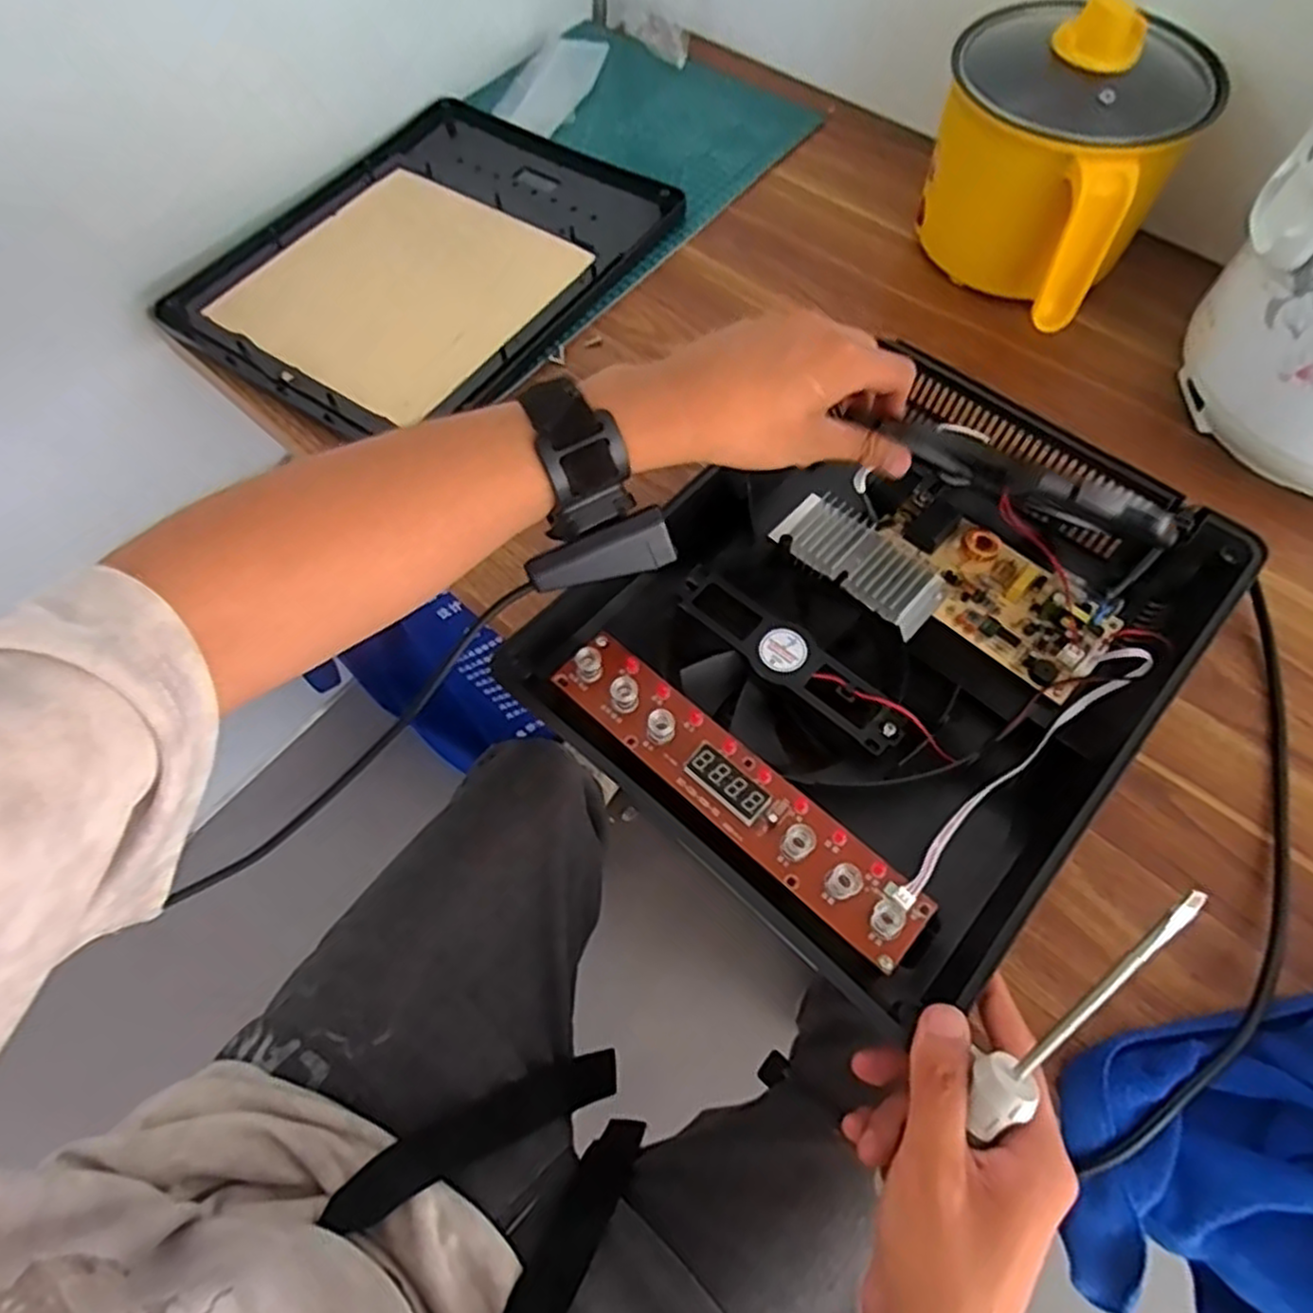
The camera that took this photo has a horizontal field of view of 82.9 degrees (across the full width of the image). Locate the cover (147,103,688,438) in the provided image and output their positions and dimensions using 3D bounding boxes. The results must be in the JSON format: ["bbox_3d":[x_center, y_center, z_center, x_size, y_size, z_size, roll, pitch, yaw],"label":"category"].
[{"bbox_3d":[-0.180,-0.329,0.604,0.278,0.018,0.348,33,69,16],"label":"cover"}]

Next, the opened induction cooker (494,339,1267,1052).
[{"bbox_3d":[0.129,-0.025,0.411,0.268,0.073,0.344,40,71,18],"label":"opened induction cooker"}]

